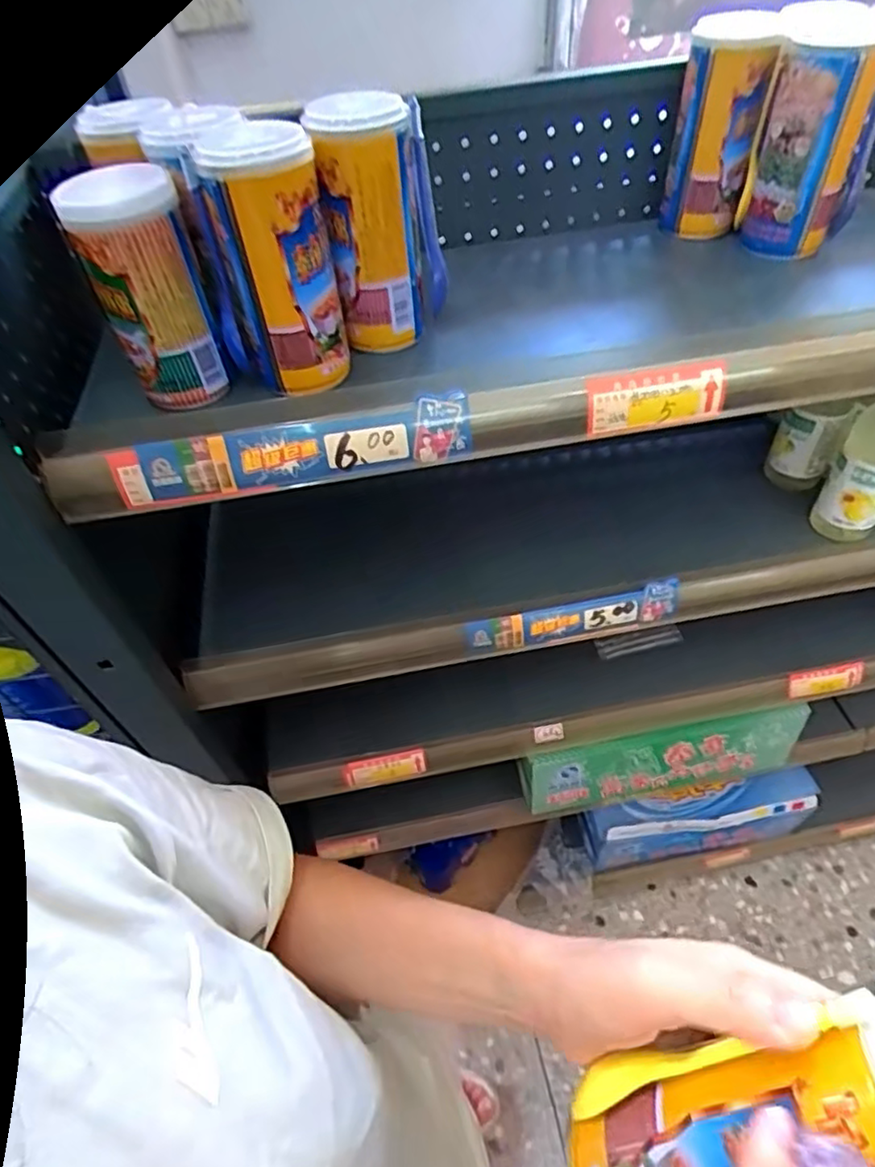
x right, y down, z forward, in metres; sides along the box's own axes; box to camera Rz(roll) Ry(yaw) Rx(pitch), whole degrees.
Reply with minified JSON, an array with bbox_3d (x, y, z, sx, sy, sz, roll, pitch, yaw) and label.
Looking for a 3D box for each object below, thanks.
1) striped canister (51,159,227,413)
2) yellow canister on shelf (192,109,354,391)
[{"bbox_3d":[-0.175,-0.177,0.390,0.058,0.123,0.066,-26,53,-16],"label":"striped canister"},{"bbox_3d":[-0.092,-0.188,0.384,0.058,0.144,0.052,-14,51,-6],"label":"yellow canister on shelf"}]

